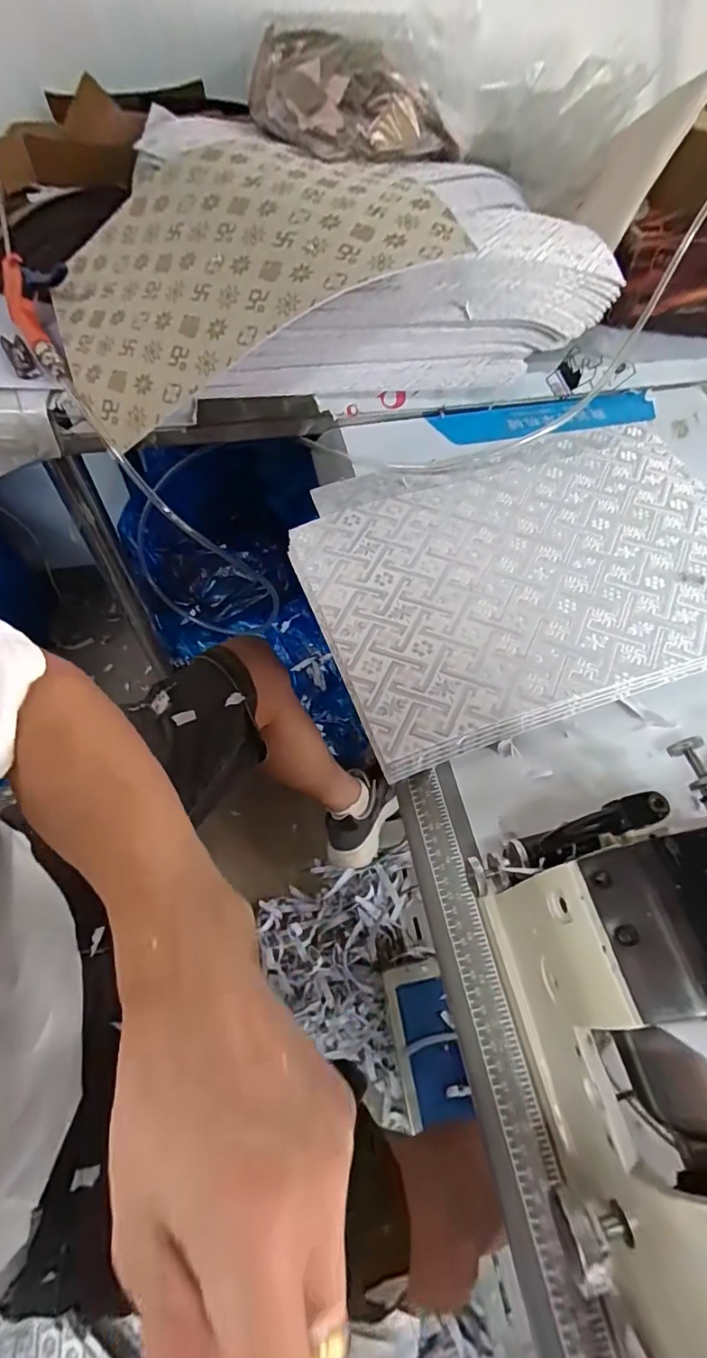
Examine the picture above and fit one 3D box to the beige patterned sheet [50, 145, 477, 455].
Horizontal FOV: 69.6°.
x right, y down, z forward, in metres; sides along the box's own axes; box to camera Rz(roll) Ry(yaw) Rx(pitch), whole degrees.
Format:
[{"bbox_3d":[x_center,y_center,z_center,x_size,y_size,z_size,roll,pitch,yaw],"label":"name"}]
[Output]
[{"bbox_3d":[-0.120,-0.416,0.535,0.377,0.147,0.254,-19,61,-13],"label":"beige patterned sheet"}]

